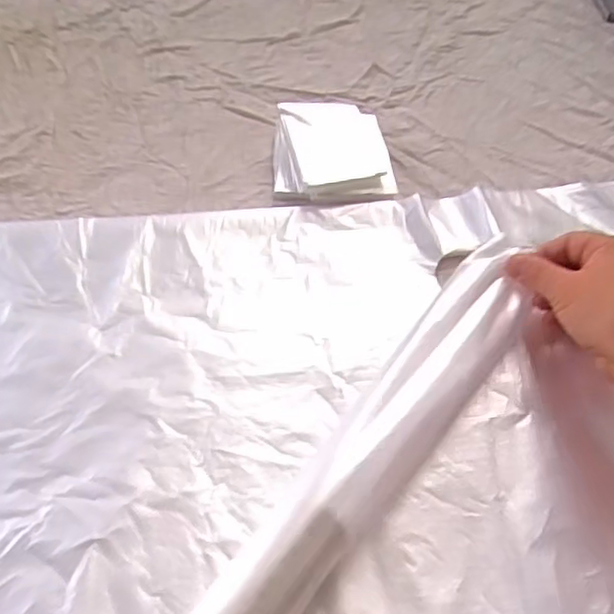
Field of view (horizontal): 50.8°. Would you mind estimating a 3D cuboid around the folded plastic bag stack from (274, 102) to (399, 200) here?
[{"bbox_3d":[0.019,-0.119,0.501,0.088,0.030,0.088,-3,55,-3],"label":"folded plastic bag stack"}]

